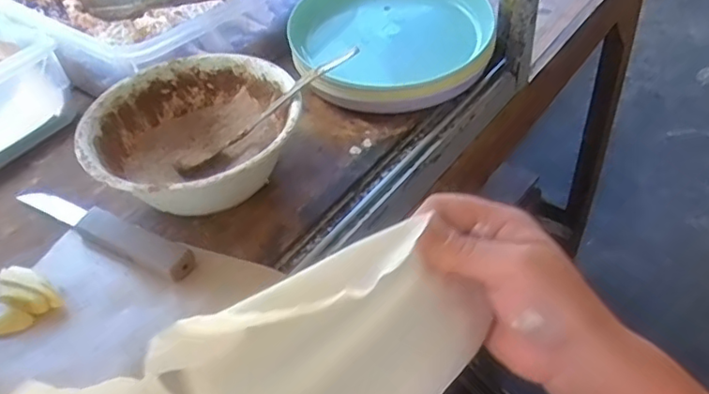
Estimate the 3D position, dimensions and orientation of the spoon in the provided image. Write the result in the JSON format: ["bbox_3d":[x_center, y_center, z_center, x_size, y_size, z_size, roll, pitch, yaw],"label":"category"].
[{"bbox_3d":[-0.065,-0.060,0.448,0.163,0.020,0.018,-35,45,19],"label":"spoon"}]

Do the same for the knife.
[{"bbox_3d":[-0.183,0.017,0.436,0.171,0.011,0.024,23,53,22],"label":"knife"}]

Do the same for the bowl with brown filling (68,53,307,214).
[{"bbox_3d":[-0.115,-0.041,0.454,0.149,0.060,0.148,-1,47,2],"label":"bowl with brown filling"}]

